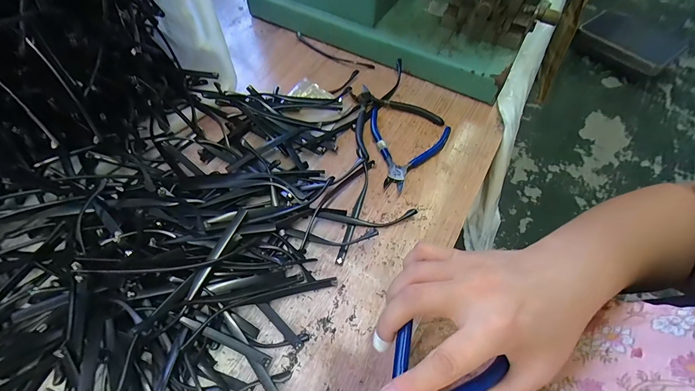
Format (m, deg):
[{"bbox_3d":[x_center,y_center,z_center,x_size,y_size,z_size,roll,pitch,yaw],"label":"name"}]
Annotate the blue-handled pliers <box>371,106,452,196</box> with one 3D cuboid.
[{"bbox_3d":[0.070,-0.057,0.400,0.101,0.011,0.117,14,59,6],"label":"blue-handled pliers"}]

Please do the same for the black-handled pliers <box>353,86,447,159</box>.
[{"bbox_3d":[0.044,-0.105,0.422,0.127,0.020,0.102,-29,64,-19],"label":"black-handled pliers"}]

